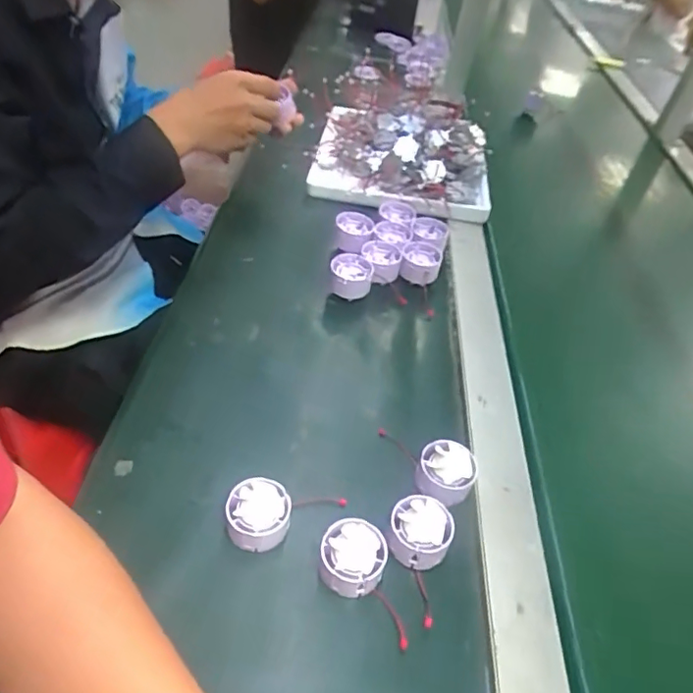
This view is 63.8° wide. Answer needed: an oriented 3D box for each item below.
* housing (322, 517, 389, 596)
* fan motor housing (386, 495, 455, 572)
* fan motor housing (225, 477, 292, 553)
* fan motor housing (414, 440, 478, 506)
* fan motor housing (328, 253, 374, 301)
[{"bbox_3d":[0.005,0.152,0.401,0.045,0.030,0.045,14,44,4],"label":"housing"},{"bbox_3d":[0.055,0.138,0.418,0.045,0.027,0.046,16,44,6],"label":"fan motor housing"},{"bbox_3d":[-0.065,0.126,0.415,0.045,0.029,0.043,4,44,-7],"label":"fan motor housing"},{"bbox_3d":[0.082,0.105,0.459,0.046,0.029,0.043,5,44,-5],"label":"fan motor housing"},{"bbox_3d":[0.005,-0.074,0.621,0.048,0.039,0.047,11,44,1],"label":"fan motor housing"}]

